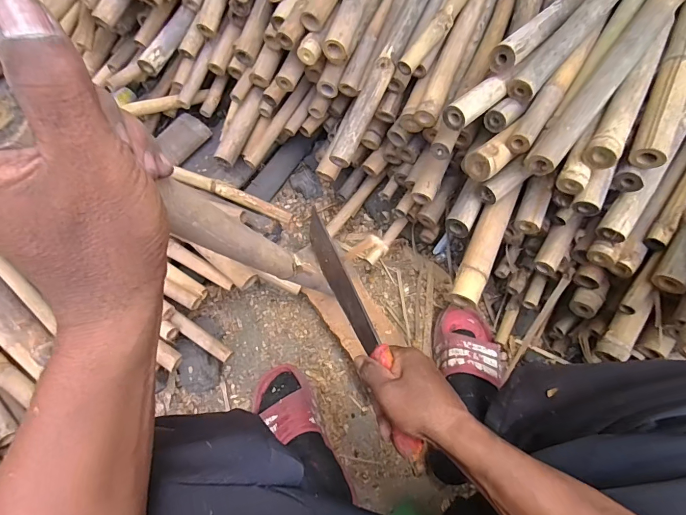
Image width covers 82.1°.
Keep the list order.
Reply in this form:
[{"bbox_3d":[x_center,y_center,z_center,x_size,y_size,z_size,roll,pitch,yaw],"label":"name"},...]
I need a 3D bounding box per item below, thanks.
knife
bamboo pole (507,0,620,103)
[{"bbox_3d":[0.018,0.078,0.475,0.026,0.047,0.312,-20,65,-9],"label":"knife"},{"bbox_3d":[0.421,-0.435,0.521,0.045,0.038,0.602,41,87,14],"label":"bamboo pole"}]

